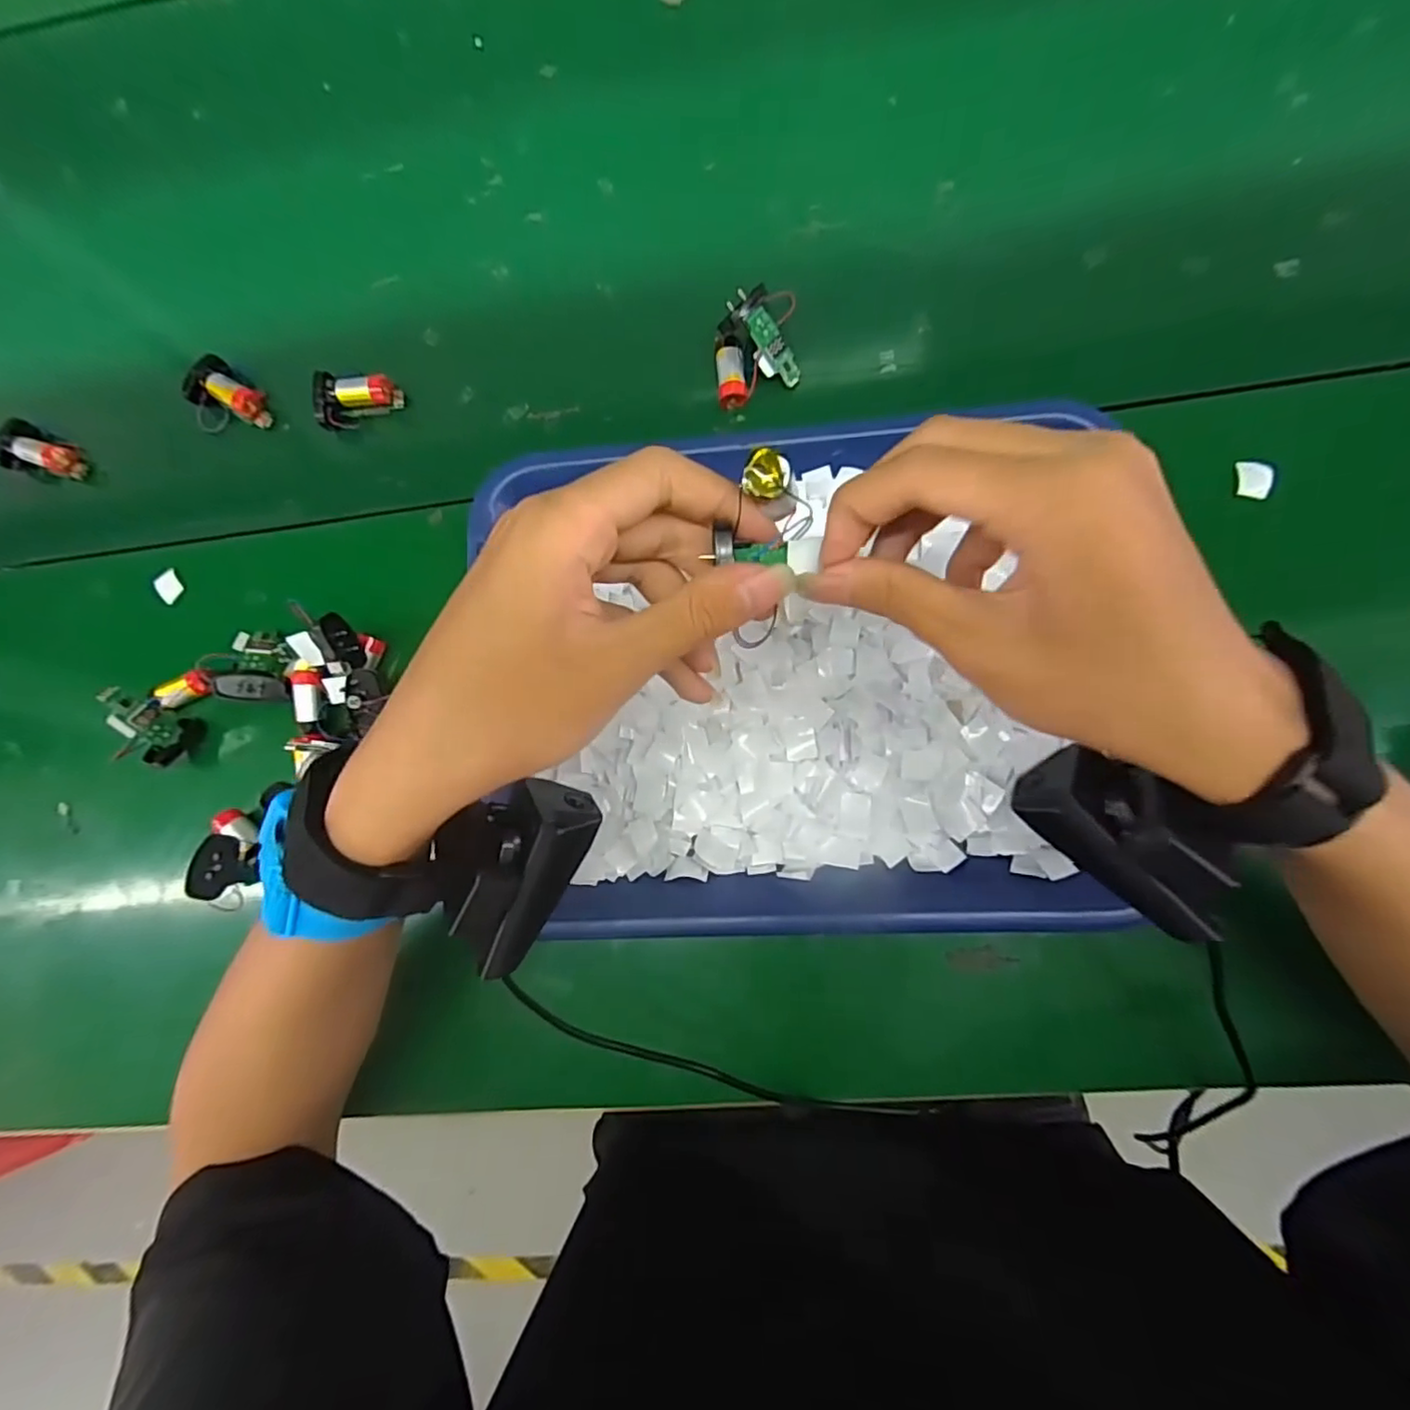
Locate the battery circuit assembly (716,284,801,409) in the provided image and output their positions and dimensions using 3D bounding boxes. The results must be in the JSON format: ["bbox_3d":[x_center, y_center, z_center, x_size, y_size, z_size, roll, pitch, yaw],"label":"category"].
[{"bbox_3d":[0.029,-0.201,0.358,0.045,0.030,0.053,-5,84,6],"label":"battery circuit assembly"}]

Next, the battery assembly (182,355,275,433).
[{"bbox_3d":[-0.304,-0.191,0.399,0.045,0.021,0.041,36,89,9],"label":"battery assembly"}]

